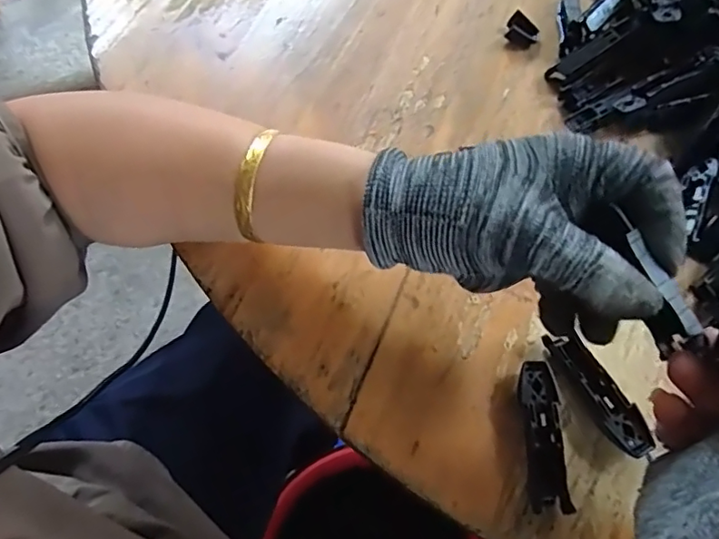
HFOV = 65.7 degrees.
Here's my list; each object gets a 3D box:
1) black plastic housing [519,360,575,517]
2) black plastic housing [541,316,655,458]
[{"bbox_3d":[0.088,0.079,0.268,0.018,0.012,0.068,0,65,-2],"label":"black plastic housing"},{"bbox_3d":[0.118,0.061,0.277,0.017,0.012,0.067,-25,69,-13],"label":"black plastic housing"}]

